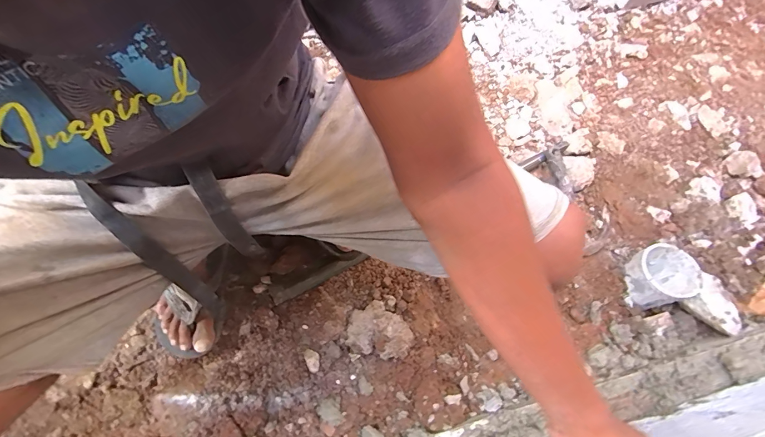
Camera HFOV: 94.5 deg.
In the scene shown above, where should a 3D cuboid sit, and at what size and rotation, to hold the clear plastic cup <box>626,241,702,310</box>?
[{"bbox_3d":[0.579,0.121,0.748,0.127,0.086,0.115,-14,67,-8],"label":"clear plastic cup"}]

